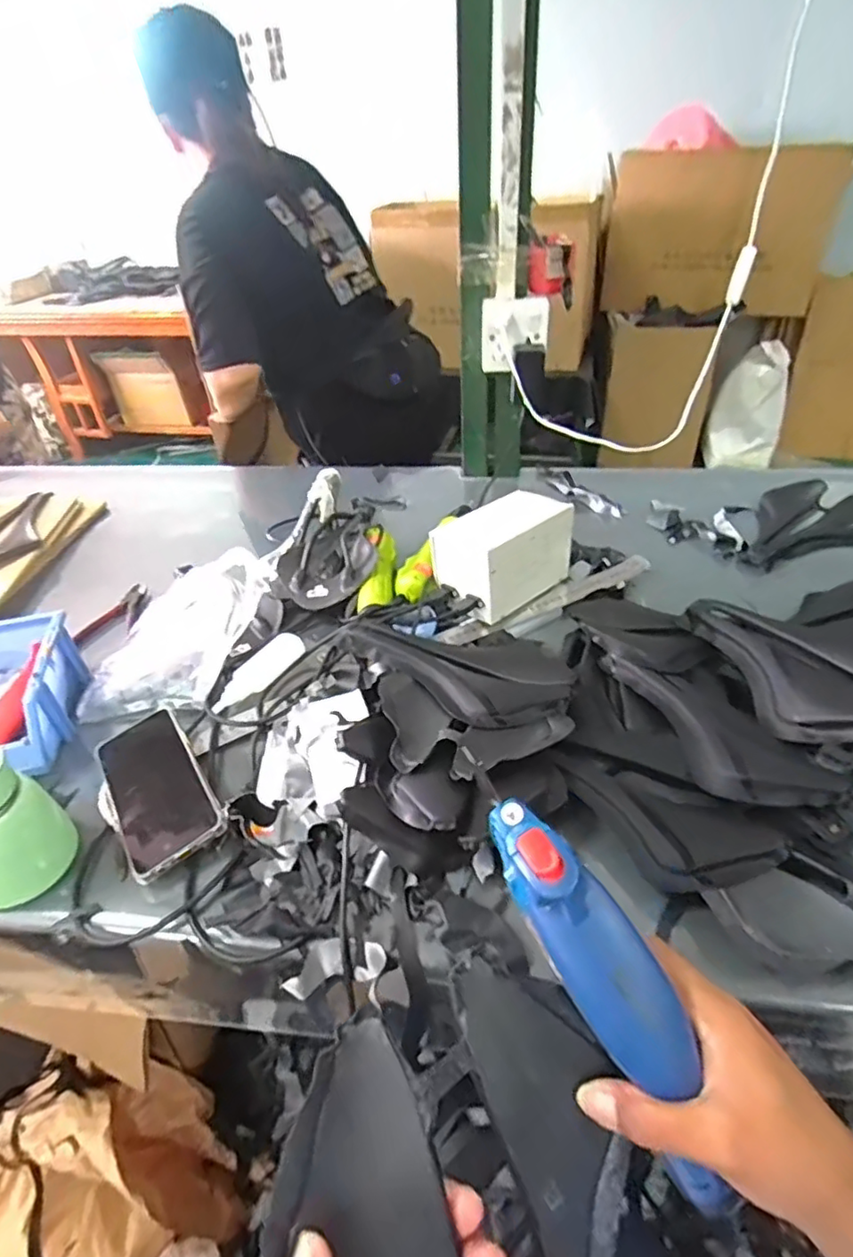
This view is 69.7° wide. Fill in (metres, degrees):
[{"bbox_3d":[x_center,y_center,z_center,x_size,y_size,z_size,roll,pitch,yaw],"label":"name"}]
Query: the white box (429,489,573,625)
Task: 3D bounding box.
[{"bbox_3d":[0.092,-0.094,0.719,0.152,0.091,0.097,-33,47,-31],"label":"white box"}]

